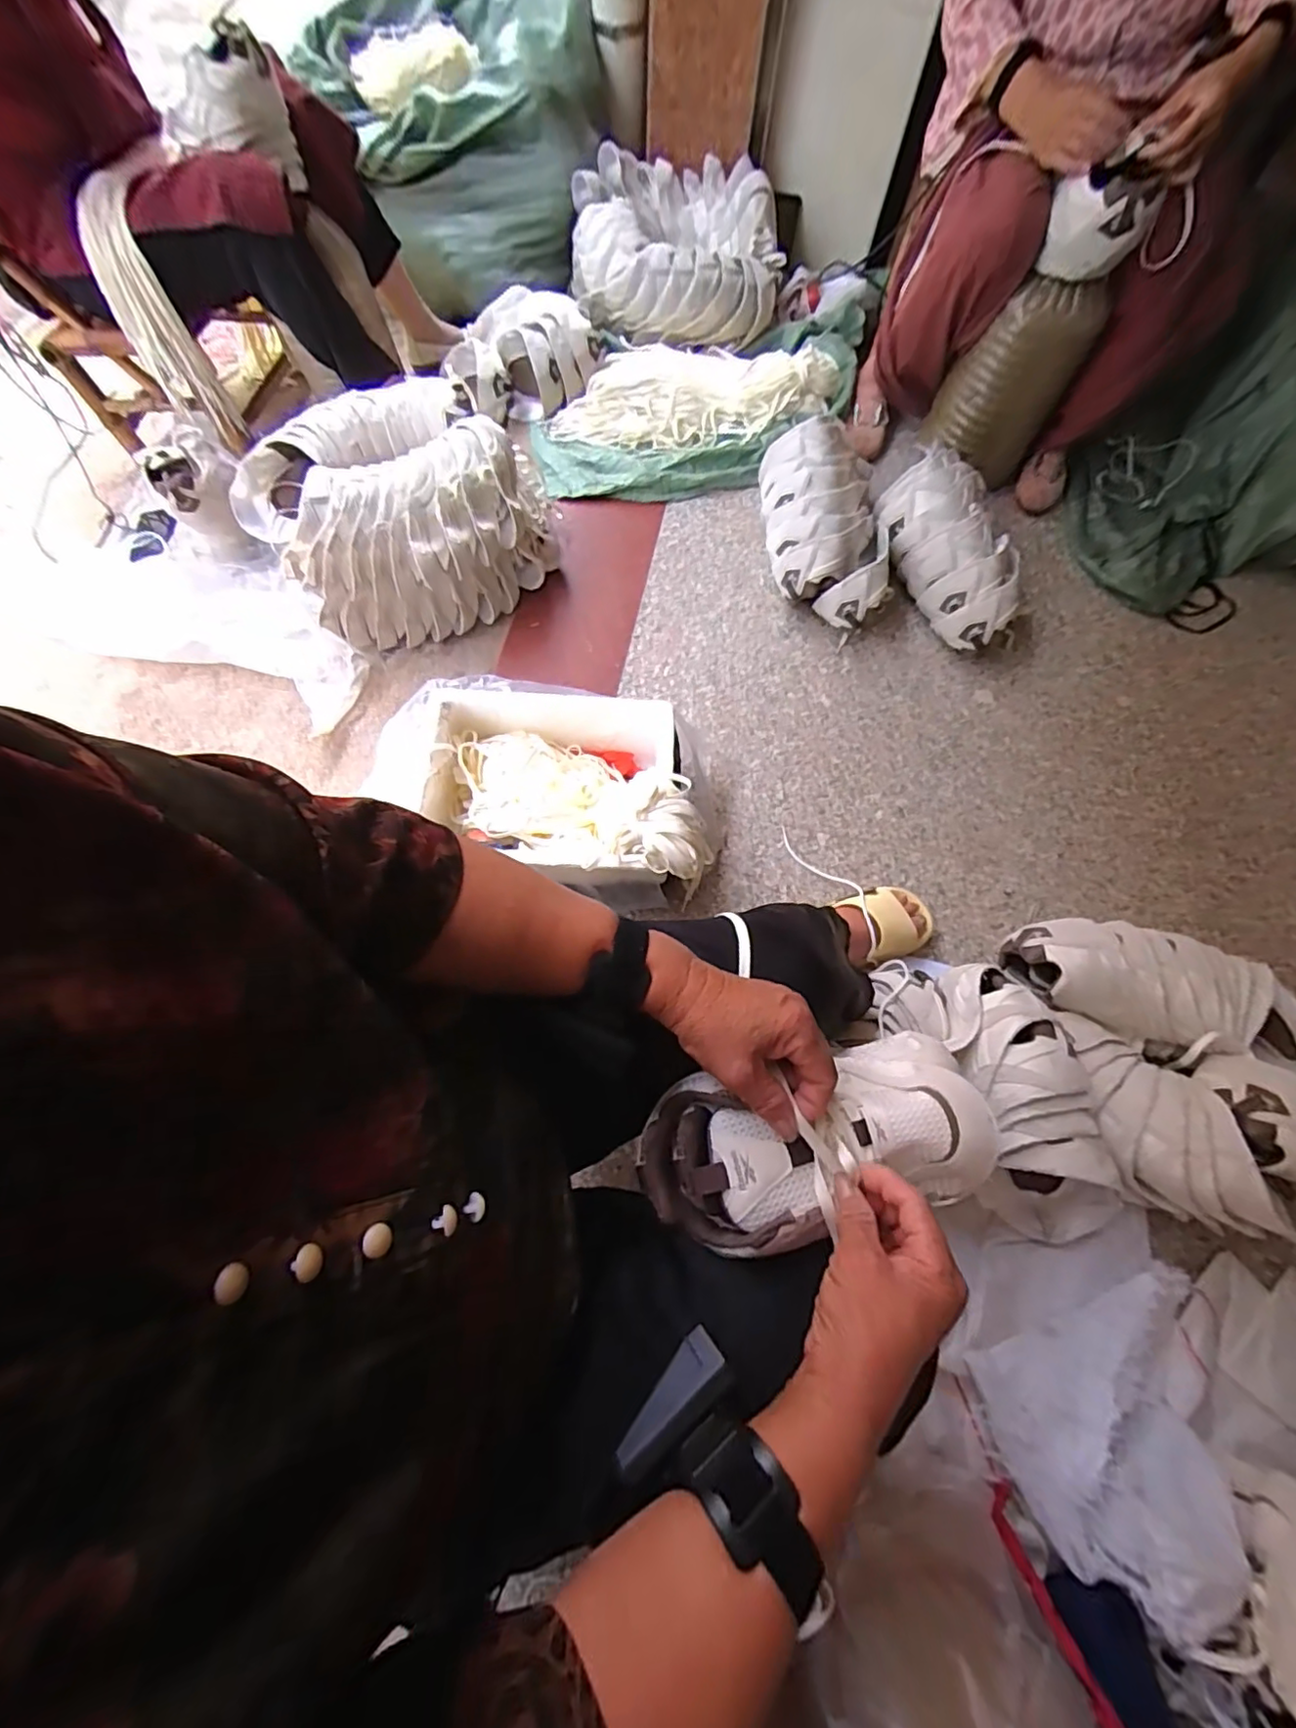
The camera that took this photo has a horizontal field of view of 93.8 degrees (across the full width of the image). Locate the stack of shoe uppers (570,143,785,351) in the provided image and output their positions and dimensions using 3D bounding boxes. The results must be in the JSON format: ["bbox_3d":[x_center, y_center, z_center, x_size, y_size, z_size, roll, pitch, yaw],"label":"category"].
[{"bbox_3d":[0.056,-1.307,1.276,0.441,0.179,0.360,2,75,2],"label":"stack of shoe uppers"}]

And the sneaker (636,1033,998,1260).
[{"bbox_3d":[0.111,0.185,0.412,0.229,0.083,0.101,-13,75,-6],"label":"sneaker"}]

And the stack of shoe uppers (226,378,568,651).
[{"bbox_3d":[-0.431,-0.609,1.061,0.508,0.233,0.344,-24,73,-9],"label":"stack of shoe uppers"}]

